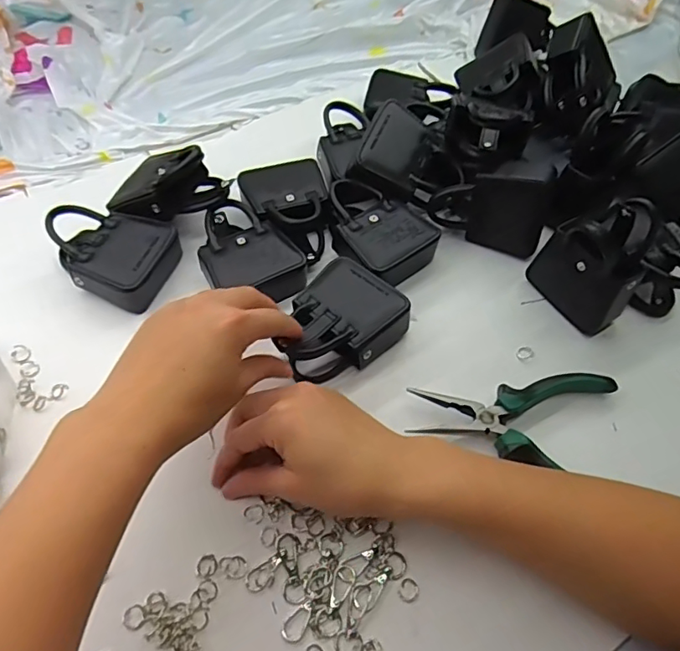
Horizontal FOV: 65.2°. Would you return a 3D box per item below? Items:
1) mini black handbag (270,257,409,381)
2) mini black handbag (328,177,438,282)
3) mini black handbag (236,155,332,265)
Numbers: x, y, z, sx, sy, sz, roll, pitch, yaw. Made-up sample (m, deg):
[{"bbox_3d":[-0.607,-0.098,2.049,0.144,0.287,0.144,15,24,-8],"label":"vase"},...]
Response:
[{"bbox_3d":[-0.004,0.000,0.409,0.075,0.044,0.099,40,62,21],"label":"mini black handbag"},{"bbox_3d":[0.033,-0.085,0.465,0.076,0.036,0.099,-28,62,-21],"label":"mini black handbag"},{"bbox_3d":[-0.045,-0.106,0.476,0.078,0.041,0.101,-17,59,-15],"label":"mini black handbag"}]

